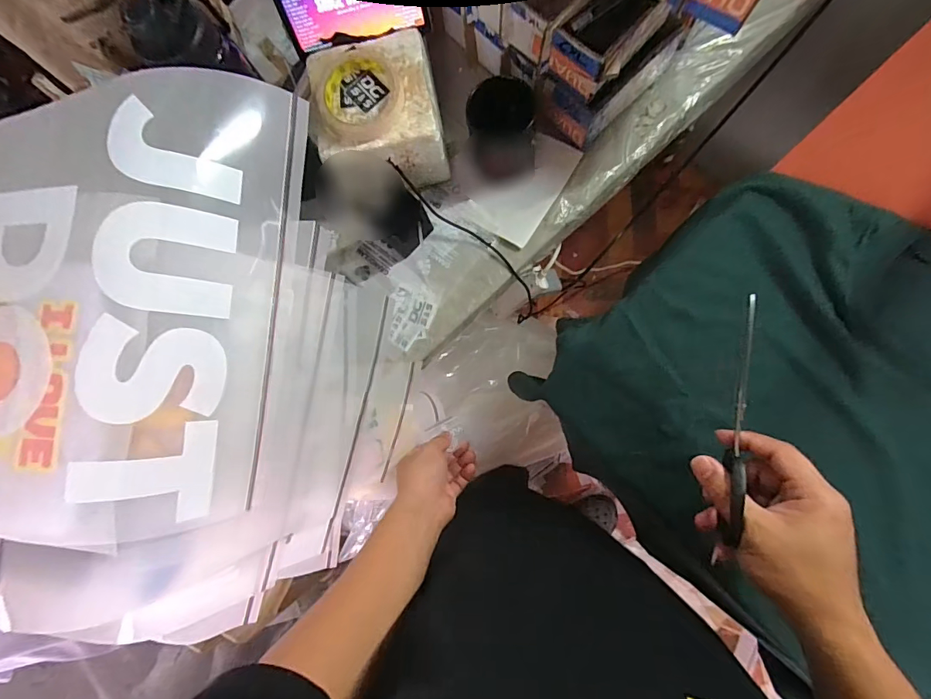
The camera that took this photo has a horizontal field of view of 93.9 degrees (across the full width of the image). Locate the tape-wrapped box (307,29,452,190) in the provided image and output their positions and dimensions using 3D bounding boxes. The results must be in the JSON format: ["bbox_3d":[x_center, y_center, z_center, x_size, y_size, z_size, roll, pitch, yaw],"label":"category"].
[{"bbox_3d":[-0.101,-0.286,0.543,0.140,0.131,0.138,-11,82,5],"label":"tape-wrapped box"}]

